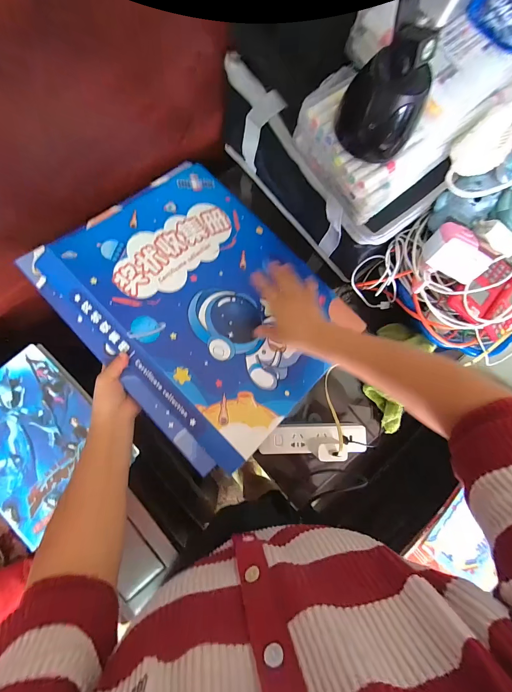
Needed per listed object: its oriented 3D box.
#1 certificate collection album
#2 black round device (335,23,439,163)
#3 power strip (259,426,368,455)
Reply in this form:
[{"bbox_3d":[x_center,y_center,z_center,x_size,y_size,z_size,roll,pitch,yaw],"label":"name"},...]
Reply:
[{"bbox_3d":[-0.088,-0.083,0.517,0.459,0.018,0.378,45,71,4],"label":"certificate collection album"},{"bbox_3d":[0.141,-0.260,0.320,0.079,0.100,0.079,0,84,-4],"label":"black round device"},{"bbox_3d":[0.101,0.162,0.528,0.179,0.022,0.043,0,84,-4],"label":"power strip"}]

